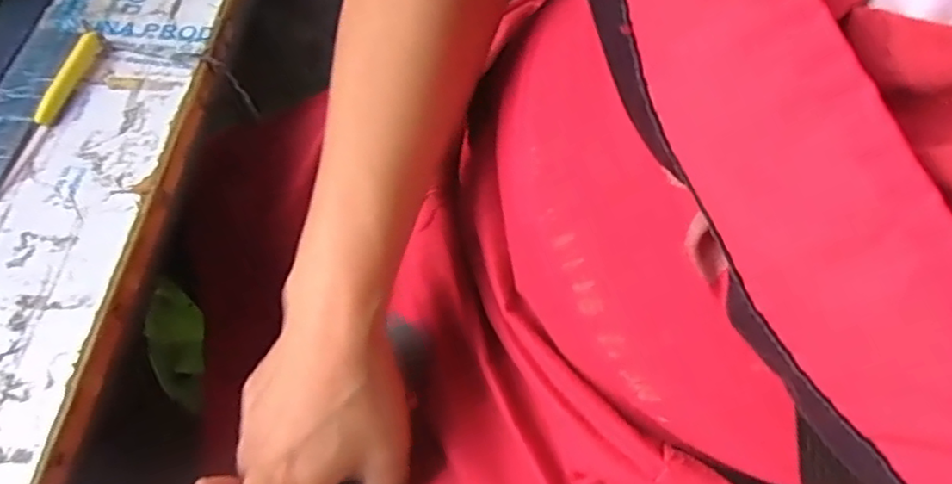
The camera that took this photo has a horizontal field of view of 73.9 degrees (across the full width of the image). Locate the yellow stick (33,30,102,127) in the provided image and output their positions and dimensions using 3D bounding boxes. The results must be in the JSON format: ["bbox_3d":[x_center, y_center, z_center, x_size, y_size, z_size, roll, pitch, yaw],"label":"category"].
[{"bbox_3d":[-0.265,-0.108,0.412,0.011,0.012,0.073,11,60,4],"label":"yellow stick"}]

